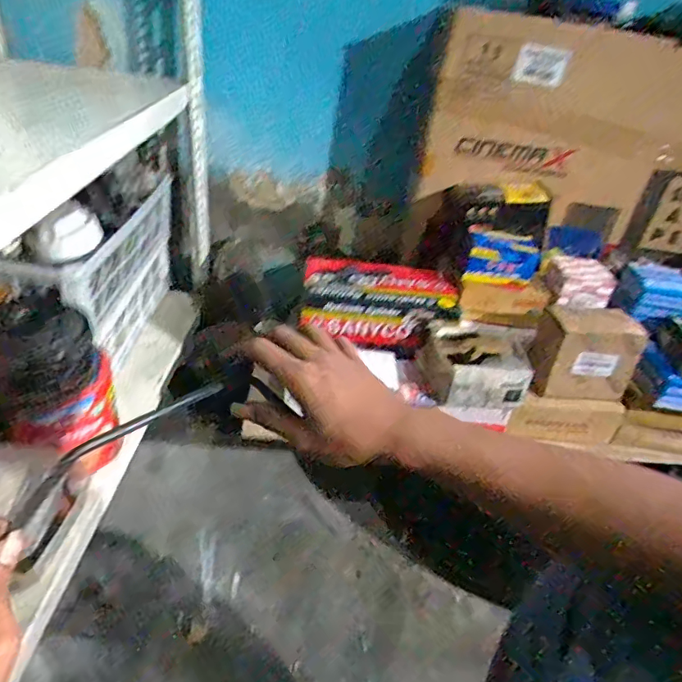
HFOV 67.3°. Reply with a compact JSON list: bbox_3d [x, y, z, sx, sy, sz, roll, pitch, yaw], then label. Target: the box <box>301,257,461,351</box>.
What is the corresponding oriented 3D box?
[{"bbox_3d":[0.067,-0.066,0.896,0.265,0.080,0.152,8,35,0],"label":"box"}]

